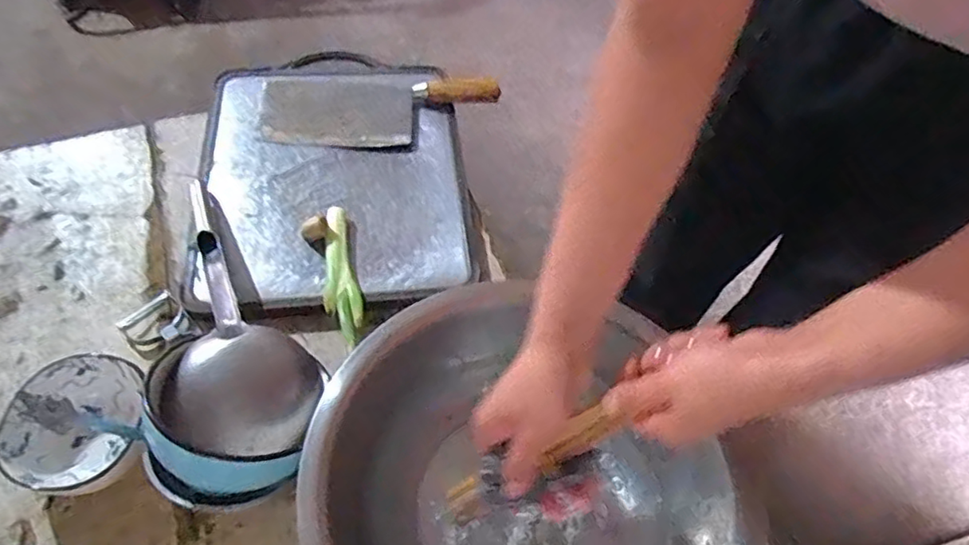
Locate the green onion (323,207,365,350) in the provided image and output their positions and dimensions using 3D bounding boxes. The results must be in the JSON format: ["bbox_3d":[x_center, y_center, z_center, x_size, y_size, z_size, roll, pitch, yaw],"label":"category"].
[{"bbox_3d":[-0.148,0.004,0.616,0.035,0.018,0.164,-11,57,-13],"label":"green onion"}]

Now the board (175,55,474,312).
[{"bbox_3d":[-0.188,-0.123,0.711,0.316,0.030,0.372,-6,56,-10],"label":"board"}]

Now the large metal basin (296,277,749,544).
[{"bbox_3d":[0.015,0.173,0.459,0.272,0.111,0.318,-35,65,-24],"label":"large metal basin"}]

